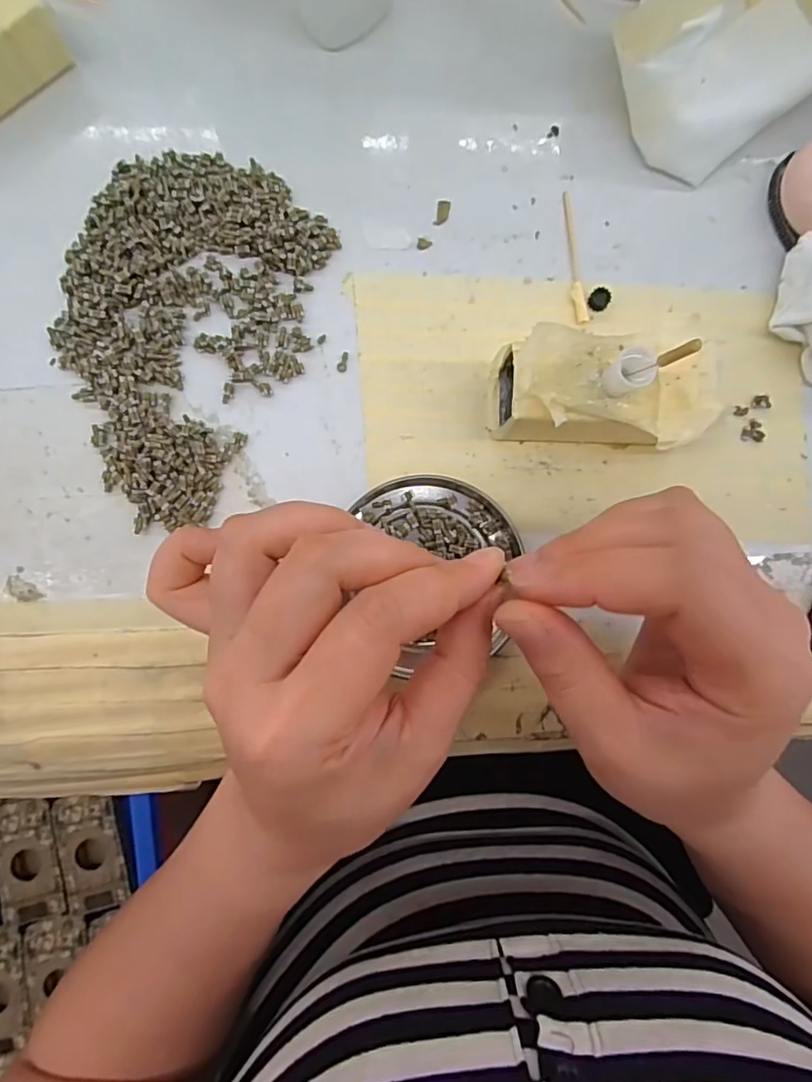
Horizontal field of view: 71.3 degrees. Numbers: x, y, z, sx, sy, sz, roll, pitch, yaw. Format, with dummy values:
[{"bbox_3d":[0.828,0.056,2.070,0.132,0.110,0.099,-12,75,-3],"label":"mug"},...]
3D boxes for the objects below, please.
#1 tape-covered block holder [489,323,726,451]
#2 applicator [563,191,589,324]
[{"bbox_3d":[0.075,-0.056,0.219,0.082,0.048,0.042,3,87,-4],"label":"tape-covered block holder"},{"bbox_3d":[0.073,-0.124,0.246,0.006,0.004,0.059,-7,87,-4],"label":"applicator"}]

